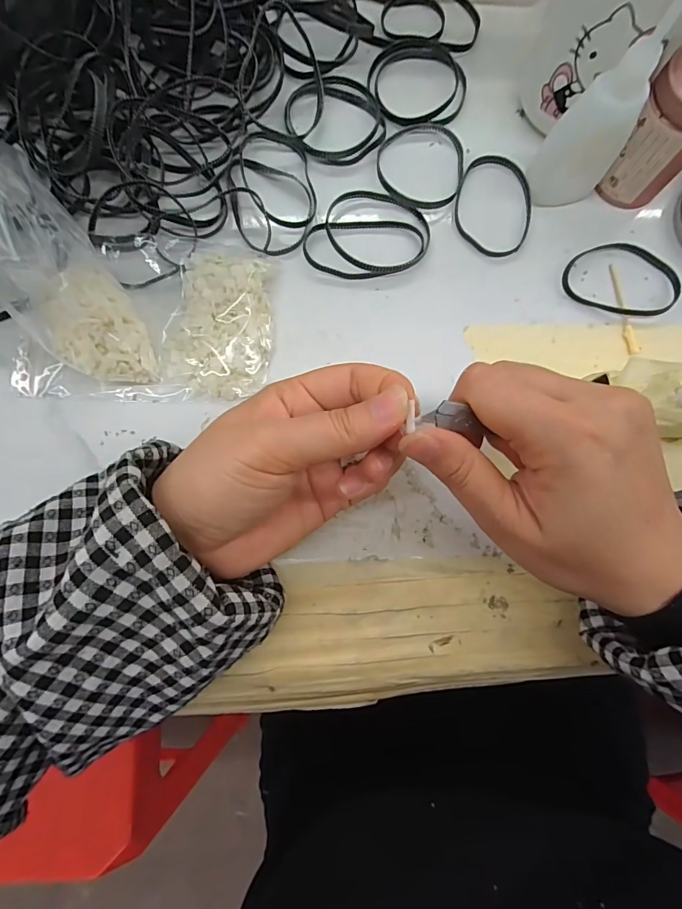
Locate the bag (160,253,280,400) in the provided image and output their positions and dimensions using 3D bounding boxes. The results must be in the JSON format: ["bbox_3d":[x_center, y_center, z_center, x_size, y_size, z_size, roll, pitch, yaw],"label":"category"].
[{"bbox_3d":[-0.071,-0.075,0.242,0.062,0.012,0.083,3,82,-2],"label":"bag"}]

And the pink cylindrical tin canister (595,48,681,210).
[{"bbox_3d":[0.185,-0.184,0.240,0.043,0.065,0.039,38,83,3],"label":"pink cylindrical tin canister"}]

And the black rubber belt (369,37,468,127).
[{"bbox_3d":[0.051,-0.246,0.275,0.064,0.007,0.065,0,82,-2],"label":"black rubber belt"}]

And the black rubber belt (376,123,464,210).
[{"bbox_3d":[0.051,-0.185,0.266,0.057,0.004,0.060,0,82,-2],"label":"black rubber belt"}]

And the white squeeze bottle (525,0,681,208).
[{"bbox_3d":[0.140,-0.180,0.220,0.036,0.101,0.033,-22,84,-5],"label":"white squeeze bottle"}]

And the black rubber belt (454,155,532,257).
[{"bbox_3d":[0.097,-0.158,0.264,0.049,0.004,0.069,4,82,-2],"label":"black rubber belt"}]

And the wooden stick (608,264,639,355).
[{"bbox_3d":[0.174,-0.090,0.257,0.007,0.004,0.059,-5,82,-3],"label":"wooden stick"}]

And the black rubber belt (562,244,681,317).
[{"bbox_3d":[0.174,-0.110,0.259,0.070,0.008,0.049,19,82,0],"label":"black rubber belt"}]

